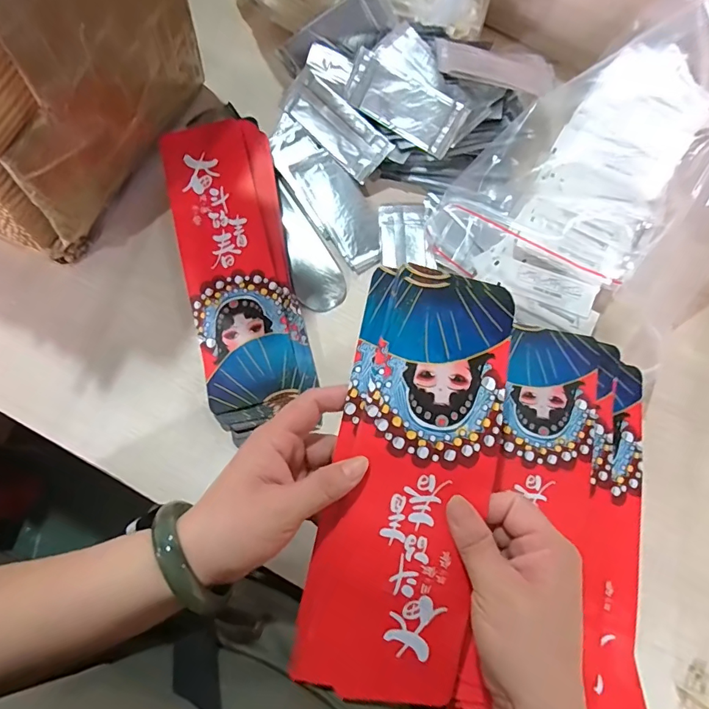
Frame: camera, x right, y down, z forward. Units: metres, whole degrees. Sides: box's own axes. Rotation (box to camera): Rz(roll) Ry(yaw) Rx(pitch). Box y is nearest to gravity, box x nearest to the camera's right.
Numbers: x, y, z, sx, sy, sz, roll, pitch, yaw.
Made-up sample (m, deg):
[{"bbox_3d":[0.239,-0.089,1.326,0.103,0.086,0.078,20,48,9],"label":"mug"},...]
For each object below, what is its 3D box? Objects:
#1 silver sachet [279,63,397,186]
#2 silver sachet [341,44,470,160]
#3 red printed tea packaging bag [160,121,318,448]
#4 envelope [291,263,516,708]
[{"bbox_3d":[-0.020,-0.231,0.457,0.123,0.007,0.047,46,100,7],"label":"silver sachet"},{"bbox_3d":[0.048,-0.245,0.446,0.121,0.004,0.050,34,109,8],"label":"silver sachet"},{"bbox_3d":[-0.106,-0.080,0.421,0.094,0.023,0.286,-13,78,-4],"label":"red printed tea packaging bag"},{"bbox_3d":[0.034,0.086,0.297,0.101,0.013,0.279,10,90,-1],"label":"envelope"}]

